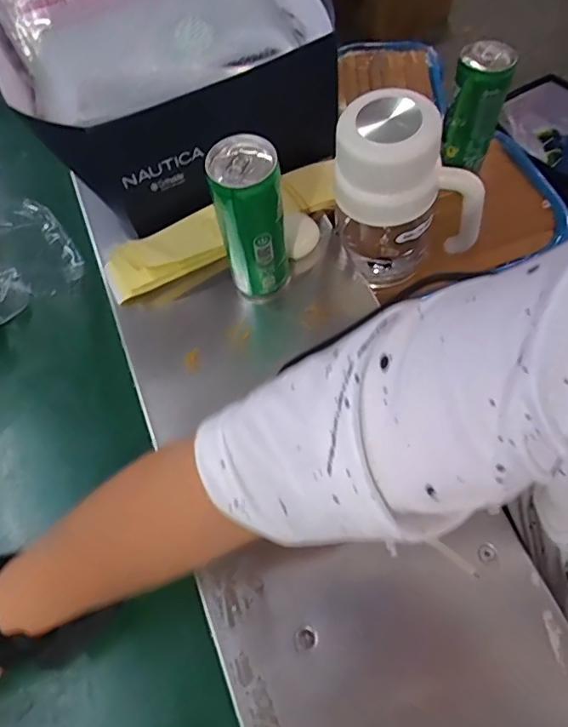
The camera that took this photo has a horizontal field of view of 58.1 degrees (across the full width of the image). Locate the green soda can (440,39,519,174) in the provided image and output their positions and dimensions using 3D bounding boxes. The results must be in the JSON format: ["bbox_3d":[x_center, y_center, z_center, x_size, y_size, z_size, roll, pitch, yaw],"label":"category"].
[{"bbox_3d":[0.207,-0.274,0.557,0.057,0.123,0.059,-1,63,3],"label":"green soda can"}]

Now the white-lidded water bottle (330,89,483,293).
[{"bbox_3d":[0.119,-0.149,0.499,0.140,0.191,0.078,19,66,13],"label":"white-lidded water bottle"}]

